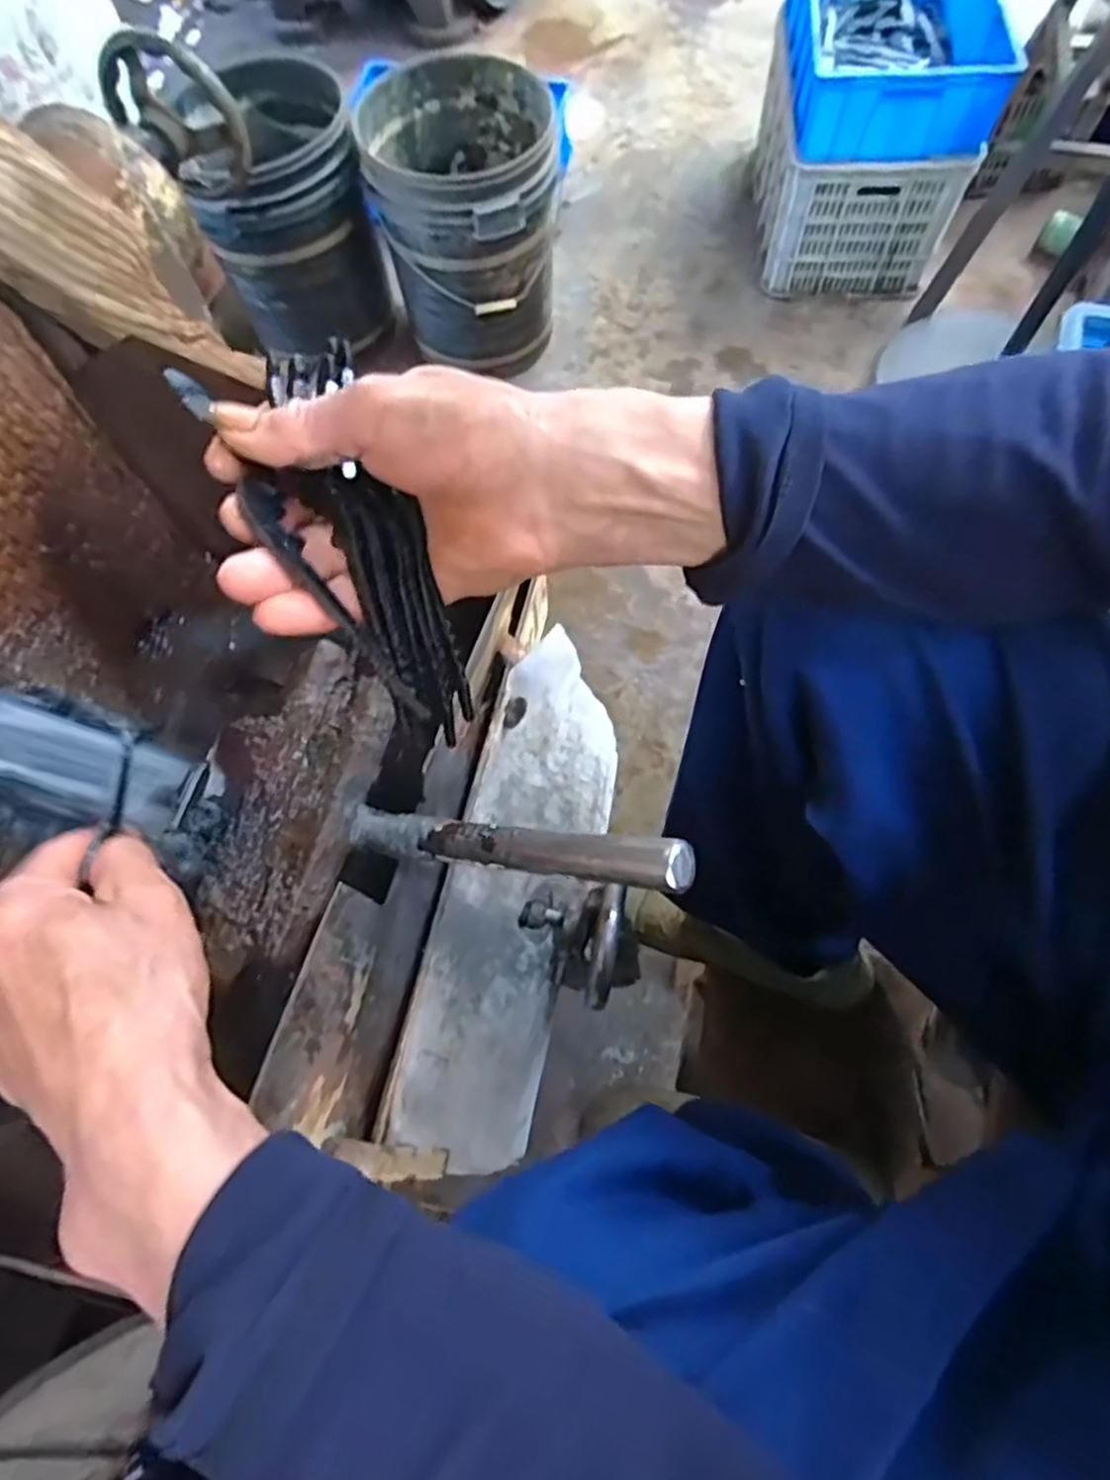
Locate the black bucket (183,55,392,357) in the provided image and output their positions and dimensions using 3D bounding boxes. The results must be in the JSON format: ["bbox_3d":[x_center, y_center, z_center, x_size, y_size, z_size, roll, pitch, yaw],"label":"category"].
[{"bbox_3d":[-0.517,-1.060,1.471,0.300,0.374,0.365,-9,69,-1],"label":"black bucket"}]

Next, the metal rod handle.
[{"bbox_3d":[-0.023,0.045,0.315,0.179,0.017,0.020,1,65,38],"label":"metal rod handle"}]

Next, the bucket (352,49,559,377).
[{"bbox_3d":[-0.165,-0.993,1.451,0.339,0.410,0.372,-1,69,2],"label":"bucket"}]

